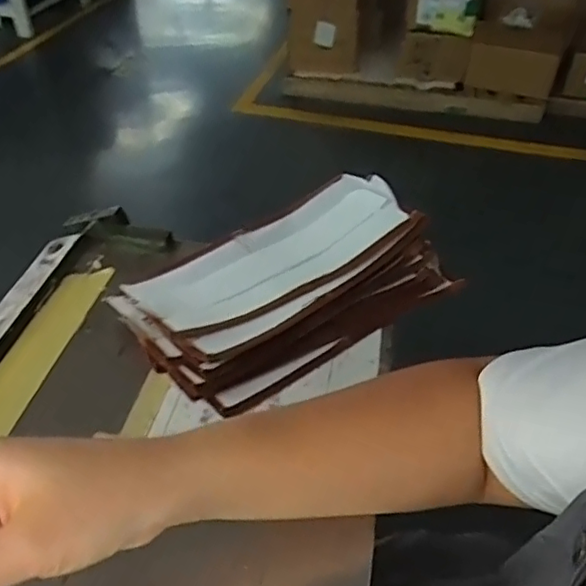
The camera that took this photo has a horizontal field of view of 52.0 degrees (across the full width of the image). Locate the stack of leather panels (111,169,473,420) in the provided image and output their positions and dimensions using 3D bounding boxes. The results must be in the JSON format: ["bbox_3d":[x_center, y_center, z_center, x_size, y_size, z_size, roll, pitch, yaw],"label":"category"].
[{"bbox_3d":[-0.008,-0.012,0.471,0.240,0.063,0.144,-25,48,-26],"label":"stack of leather panels"}]

